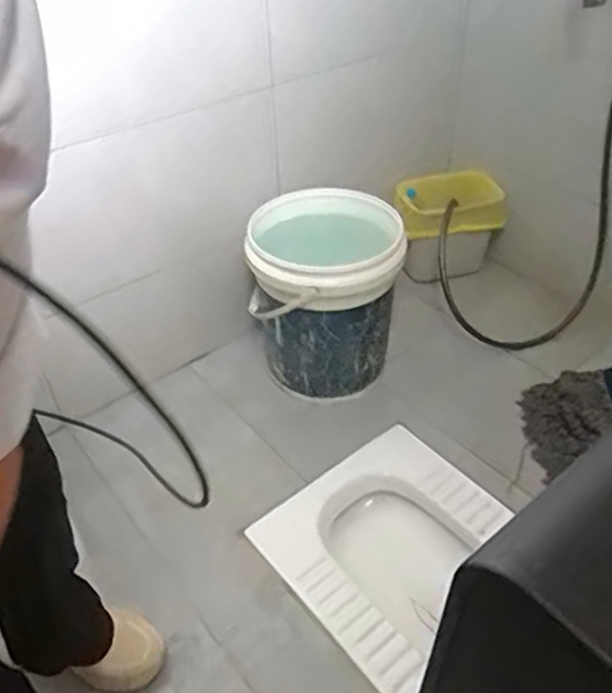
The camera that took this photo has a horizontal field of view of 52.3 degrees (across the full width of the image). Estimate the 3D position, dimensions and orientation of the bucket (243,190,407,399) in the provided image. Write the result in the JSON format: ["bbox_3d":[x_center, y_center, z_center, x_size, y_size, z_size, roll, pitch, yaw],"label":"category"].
[{"bbox_3d":[0.036,-0.101,1.339,0.299,0.372,0.314,-2,40,-2],"label":"bucket"}]

